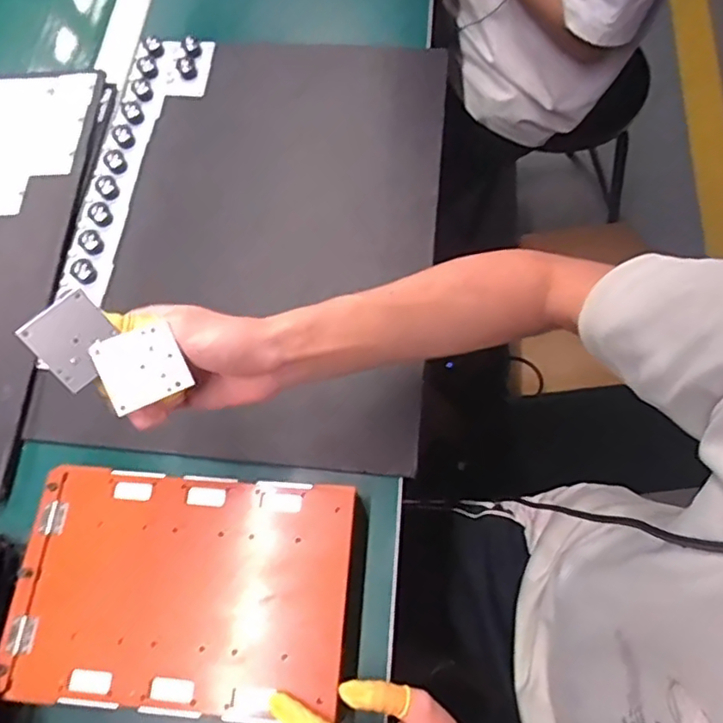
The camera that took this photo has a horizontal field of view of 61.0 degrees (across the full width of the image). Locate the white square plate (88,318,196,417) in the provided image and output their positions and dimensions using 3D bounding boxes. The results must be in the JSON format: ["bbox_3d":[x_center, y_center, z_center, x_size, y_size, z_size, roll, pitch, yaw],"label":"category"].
[{"bbox_3d":[-0.133,0.003,0.370,0.046,0.004,0.045,-25,88,-15],"label":"white square plate"}]

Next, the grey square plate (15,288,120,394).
[{"bbox_3d":[-0.169,-0.012,0.363,0.043,0.005,0.047,-40,108,-12],"label":"grey square plate"}]

